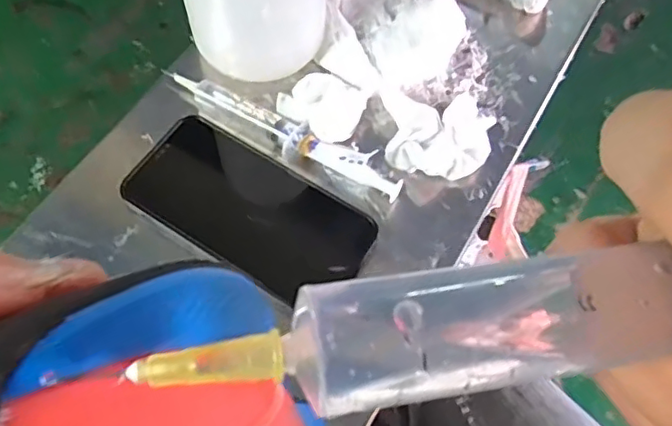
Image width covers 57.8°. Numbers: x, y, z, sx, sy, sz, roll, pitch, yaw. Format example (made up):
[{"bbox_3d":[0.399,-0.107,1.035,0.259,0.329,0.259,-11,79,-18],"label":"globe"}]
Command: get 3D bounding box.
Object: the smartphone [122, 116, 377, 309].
[{"bbox_3d":[-0.053,-0.003,0.364,0.144,0.007,0.072,32,67,13],"label":"smartphone"}]

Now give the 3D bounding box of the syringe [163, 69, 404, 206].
[{"bbox_3d":[-0.035,-0.055,0.385,0.168,0.019,0.023,28,66,11],"label":"syringe"}]

